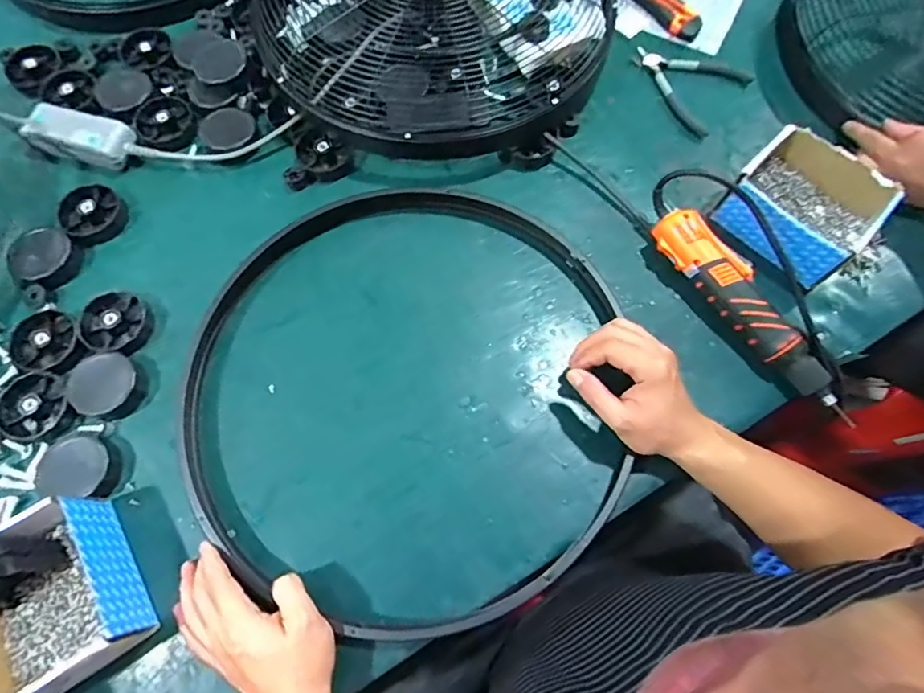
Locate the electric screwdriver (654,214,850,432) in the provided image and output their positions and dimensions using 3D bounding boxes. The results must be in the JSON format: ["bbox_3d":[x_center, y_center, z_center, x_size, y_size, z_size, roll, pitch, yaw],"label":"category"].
[{"bbox_3d":[0.292,-0.036,0.523,0.052,0.038,0.261,-35,74,-11],"label":"electric screwdriver"}]

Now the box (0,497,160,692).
[{"bbox_3d":[-0.351,0.216,0.444,0.118,0.077,0.143,-31,72,-10],"label":"box"}]

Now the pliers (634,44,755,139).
[{"bbox_3d":[0.282,-0.344,0.669,0.139,0.014,0.120,38,75,12],"label":"pliers"}]

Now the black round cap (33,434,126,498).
[{"bbox_3d":[-0.368,0.115,0.500,0.068,0.024,0.057,5,71,2],"label":"black round cap"}]

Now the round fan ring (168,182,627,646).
[{"bbox_3d":[-0.059,0.031,0.528,0.455,0.031,0.465,-1,68,2],"label":"round fan ring"}]

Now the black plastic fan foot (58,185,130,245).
[{"bbox_3d":[-0.424,-0.153,0.598,0.072,0.016,0.065,42,76,13],"label":"black plastic fan foot"}]

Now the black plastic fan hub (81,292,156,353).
[{"bbox_3d":[-0.369,-0.028,0.553,0.070,0.022,0.065,0,71,0],"label":"black plastic fan hub"}]

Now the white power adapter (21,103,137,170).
[{"bbox_3d":[-0.454,-0.254,0.618,0.122,0.029,0.055,17,72,6],"label":"white power adapter"}]

